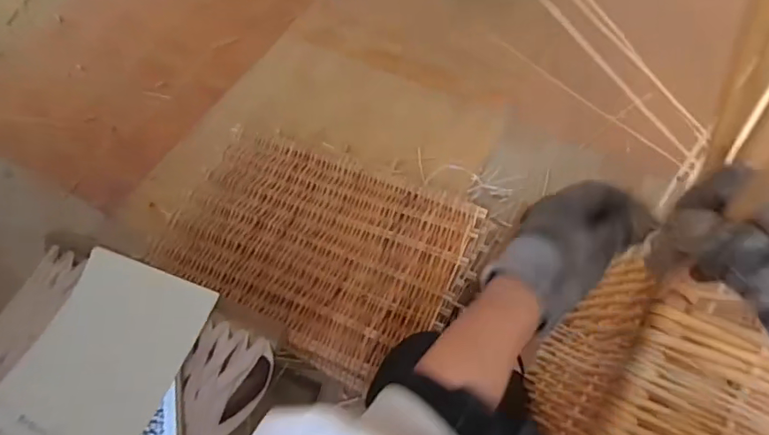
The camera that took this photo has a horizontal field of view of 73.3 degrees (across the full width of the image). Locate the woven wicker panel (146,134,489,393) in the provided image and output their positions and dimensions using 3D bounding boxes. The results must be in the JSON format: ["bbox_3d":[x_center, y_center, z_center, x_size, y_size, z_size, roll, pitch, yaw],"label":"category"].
[{"bbox_3d":[-0.121,0.038,0.894,0.506,0.021,0.345,23,63,15],"label":"woven wicker panel"}]

